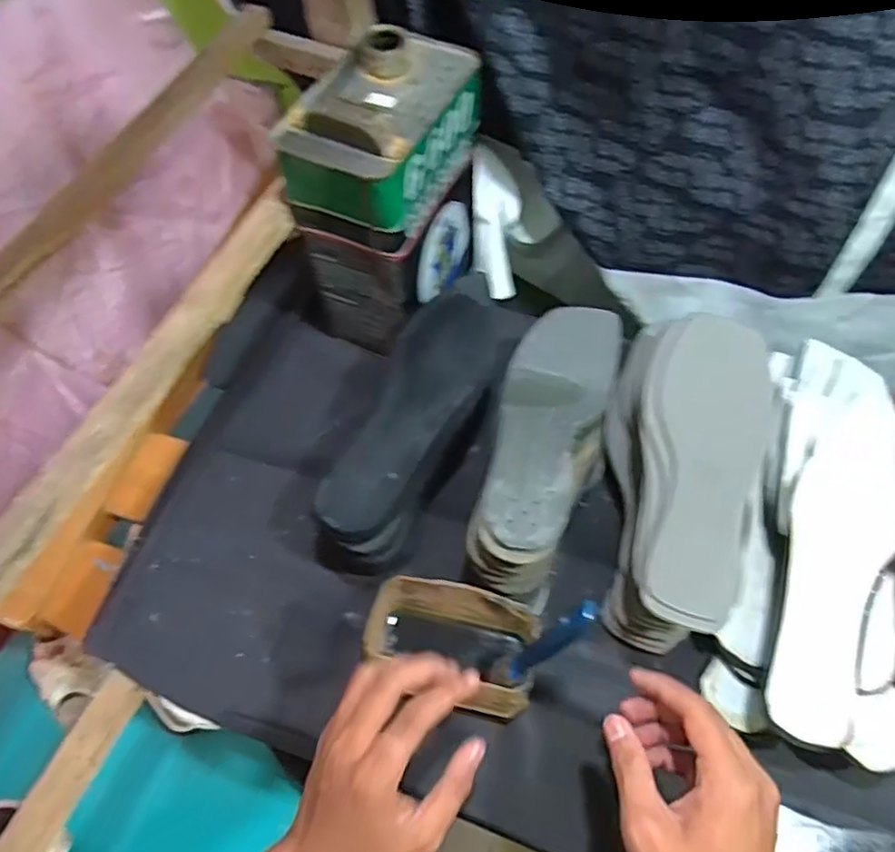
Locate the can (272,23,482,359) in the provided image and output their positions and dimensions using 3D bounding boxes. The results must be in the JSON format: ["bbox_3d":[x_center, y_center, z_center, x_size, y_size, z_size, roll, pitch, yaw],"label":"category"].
[{"bbox_3d":[-0.051,-0.209,0.582,0.113,0.206,0.166,22,64,15],"label":"can"}]

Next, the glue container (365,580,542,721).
[{"bbox_3d":[0.006,0.172,0.512,0.126,0.070,0.080,15,62,11],"label":"glue container"}]

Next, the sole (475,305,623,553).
[{"bbox_3d":[0.078,-0.004,0.527,0.086,0.045,0.232,18,63,13],"label":"sole"}]

